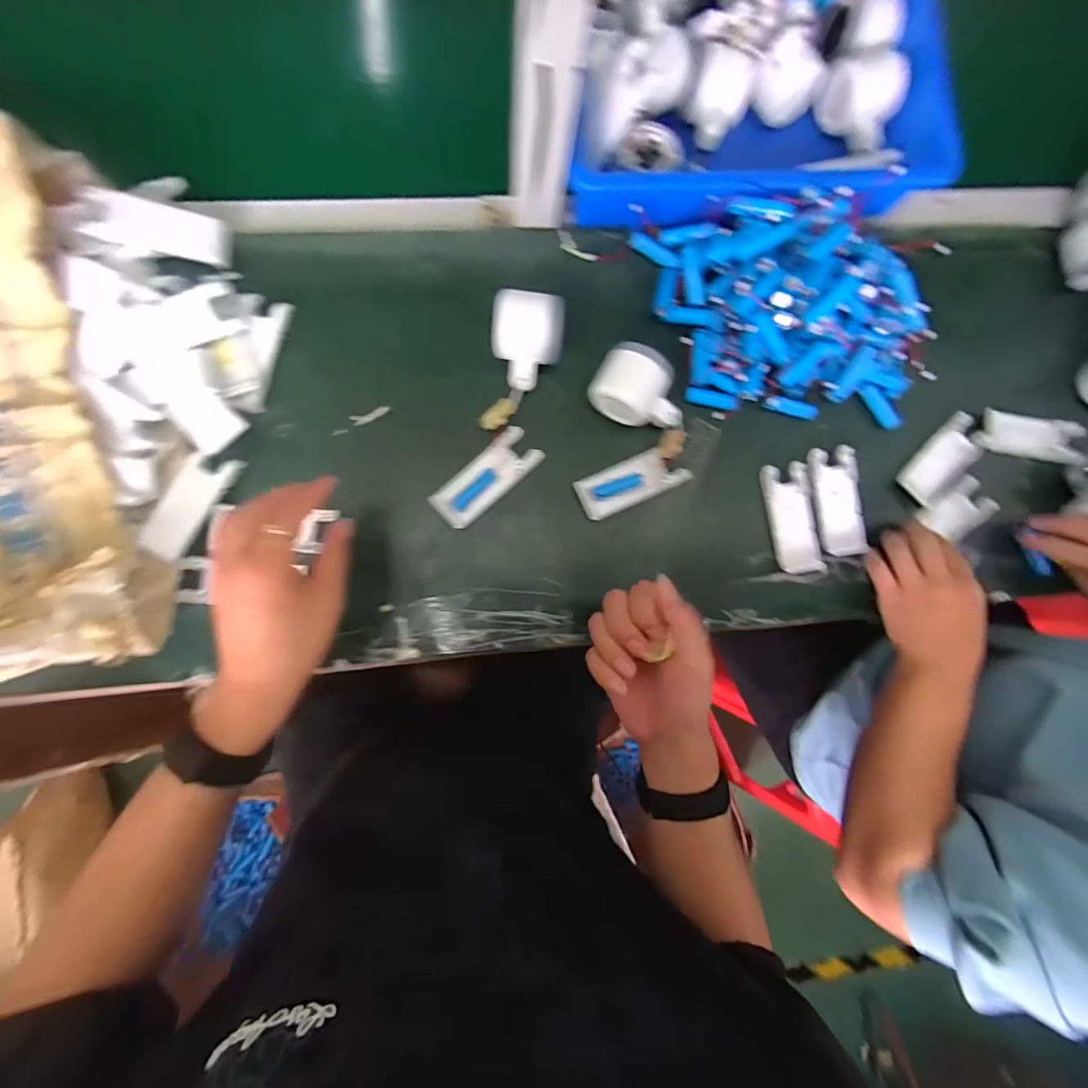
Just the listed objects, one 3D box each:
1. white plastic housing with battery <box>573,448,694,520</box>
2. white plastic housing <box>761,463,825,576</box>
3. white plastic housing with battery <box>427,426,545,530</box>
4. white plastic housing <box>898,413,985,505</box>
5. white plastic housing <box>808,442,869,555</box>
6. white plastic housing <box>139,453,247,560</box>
[{"bbox_3d":[0.084,-0.059,0.449,0.104,0.014,0.041,-24,90,-7],"label":"white plastic housing with battery"},{"bbox_3d":[0.250,-0.025,0.476,0.048,0.011,0.110,-9,88,-7],"label":"white plastic housing"},{"bbox_3d":[-0.053,-0.061,0.441,0.106,0.010,0.042,-43,92,-6],"label":"white plastic housing with battery"},{"bbox_3d":[0.405,-0.084,0.488,0.048,0.025,0.097,45,84,-2],"label":"white plastic housing"},{"bbox_3d":[0.290,-0.043,0.472,0.045,0.022,0.107,-8,88,-6],"label":"white plastic housing"},{"bbox_3d":[-0.307,-0.035,0.411,0.036,0.016,0.098,28,85,-4],"label":"white plastic housing"}]

